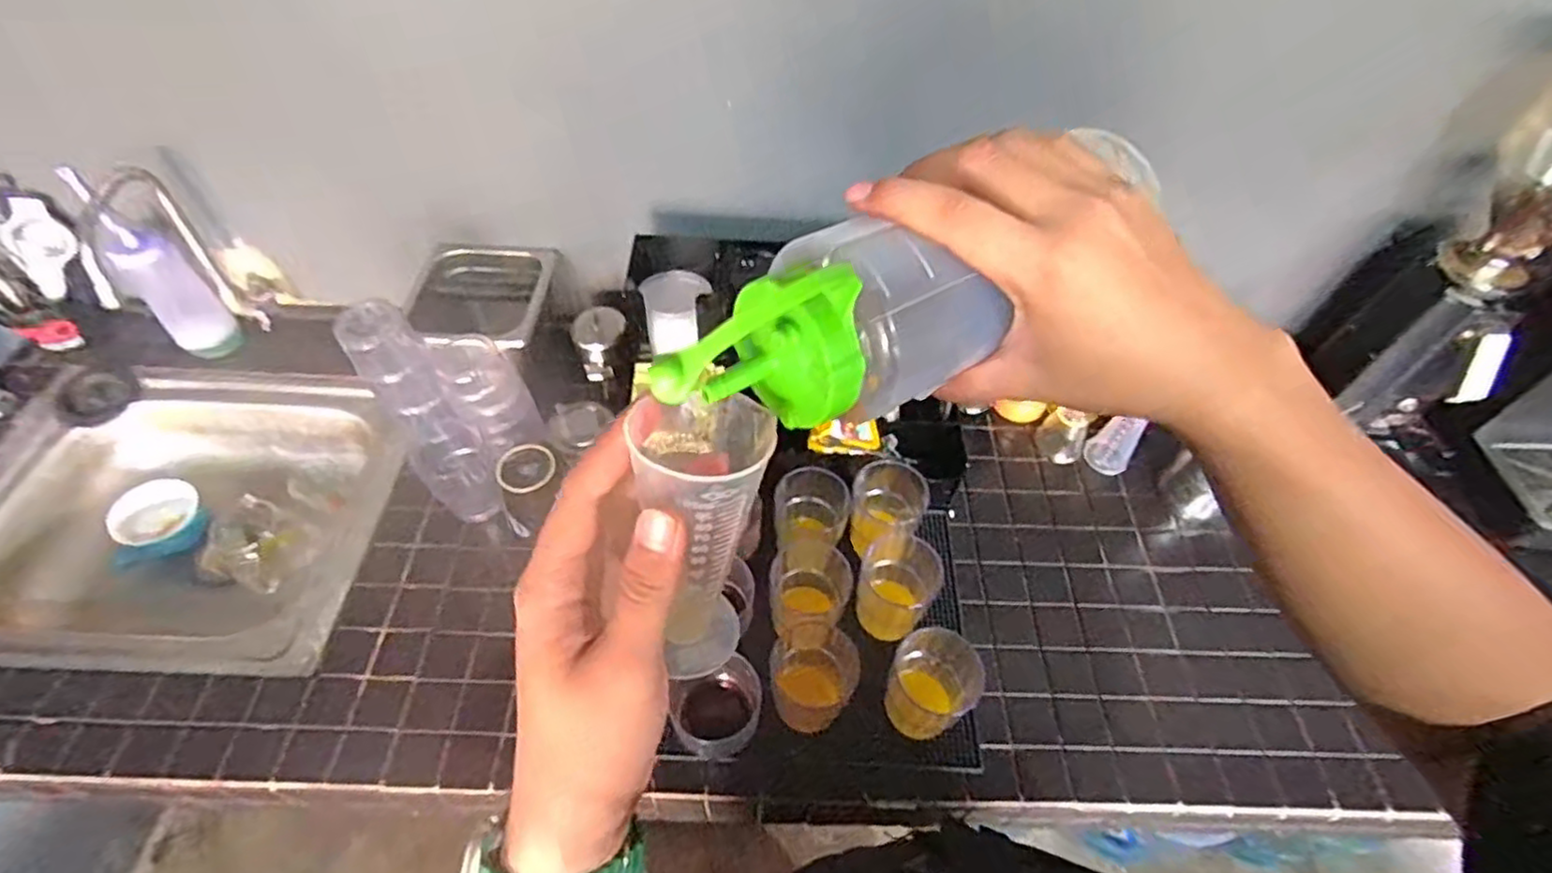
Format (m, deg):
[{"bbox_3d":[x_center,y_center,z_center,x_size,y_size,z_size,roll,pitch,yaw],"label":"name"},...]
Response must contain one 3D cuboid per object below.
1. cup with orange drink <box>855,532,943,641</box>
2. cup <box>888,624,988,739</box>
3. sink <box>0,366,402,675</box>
[{"bbox_3d":[0.122,0.150,0.713,0.080,0.090,0.083,2,53,-2],"label":"cup with orange drink"},{"bbox_3d":[0.149,0.238,0.665,0.079,0.107,0.089,38,60,23],"label":"cup"},{"bbox_3d":[-0.746,0.108,0.900,0.535,0.138,0.437,1,53,-2],"label":"sink"}]

